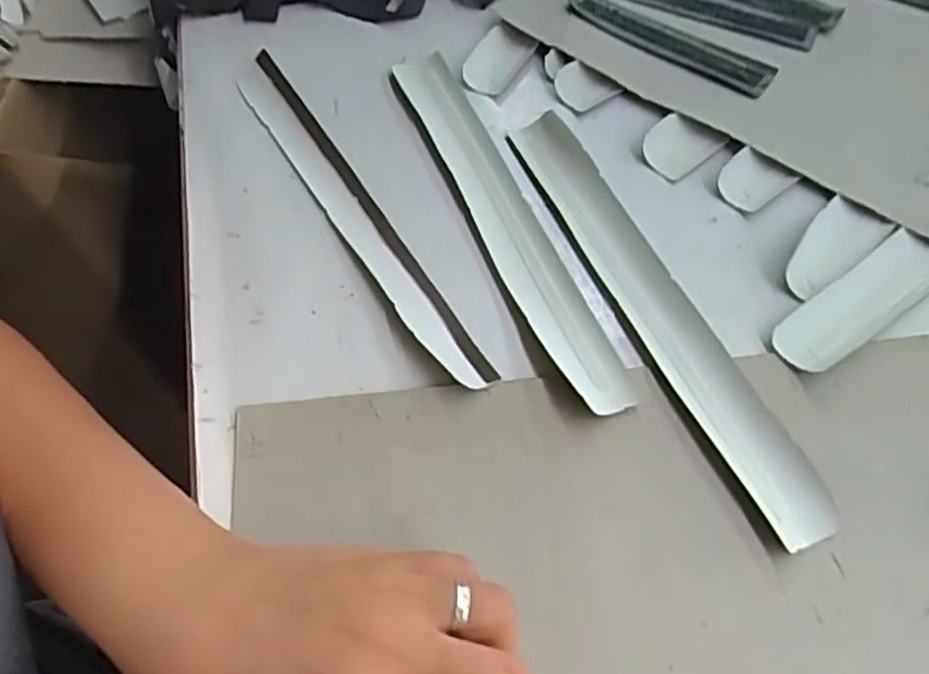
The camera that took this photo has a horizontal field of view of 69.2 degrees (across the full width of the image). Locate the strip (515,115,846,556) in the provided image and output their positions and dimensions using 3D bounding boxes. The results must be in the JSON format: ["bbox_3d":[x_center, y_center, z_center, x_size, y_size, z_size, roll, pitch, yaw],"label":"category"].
[{"bbox_3d":[0.091,-0.023,0.325,0.029,0.013,0.252,-20,60,-14],"label":"strip"}]

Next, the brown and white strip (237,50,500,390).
[{"bbox_3d":[-0.061,-0.072,0.356,0.027,0.007,0.255,-27,62,-18],"label":"brown and white strip"}]

